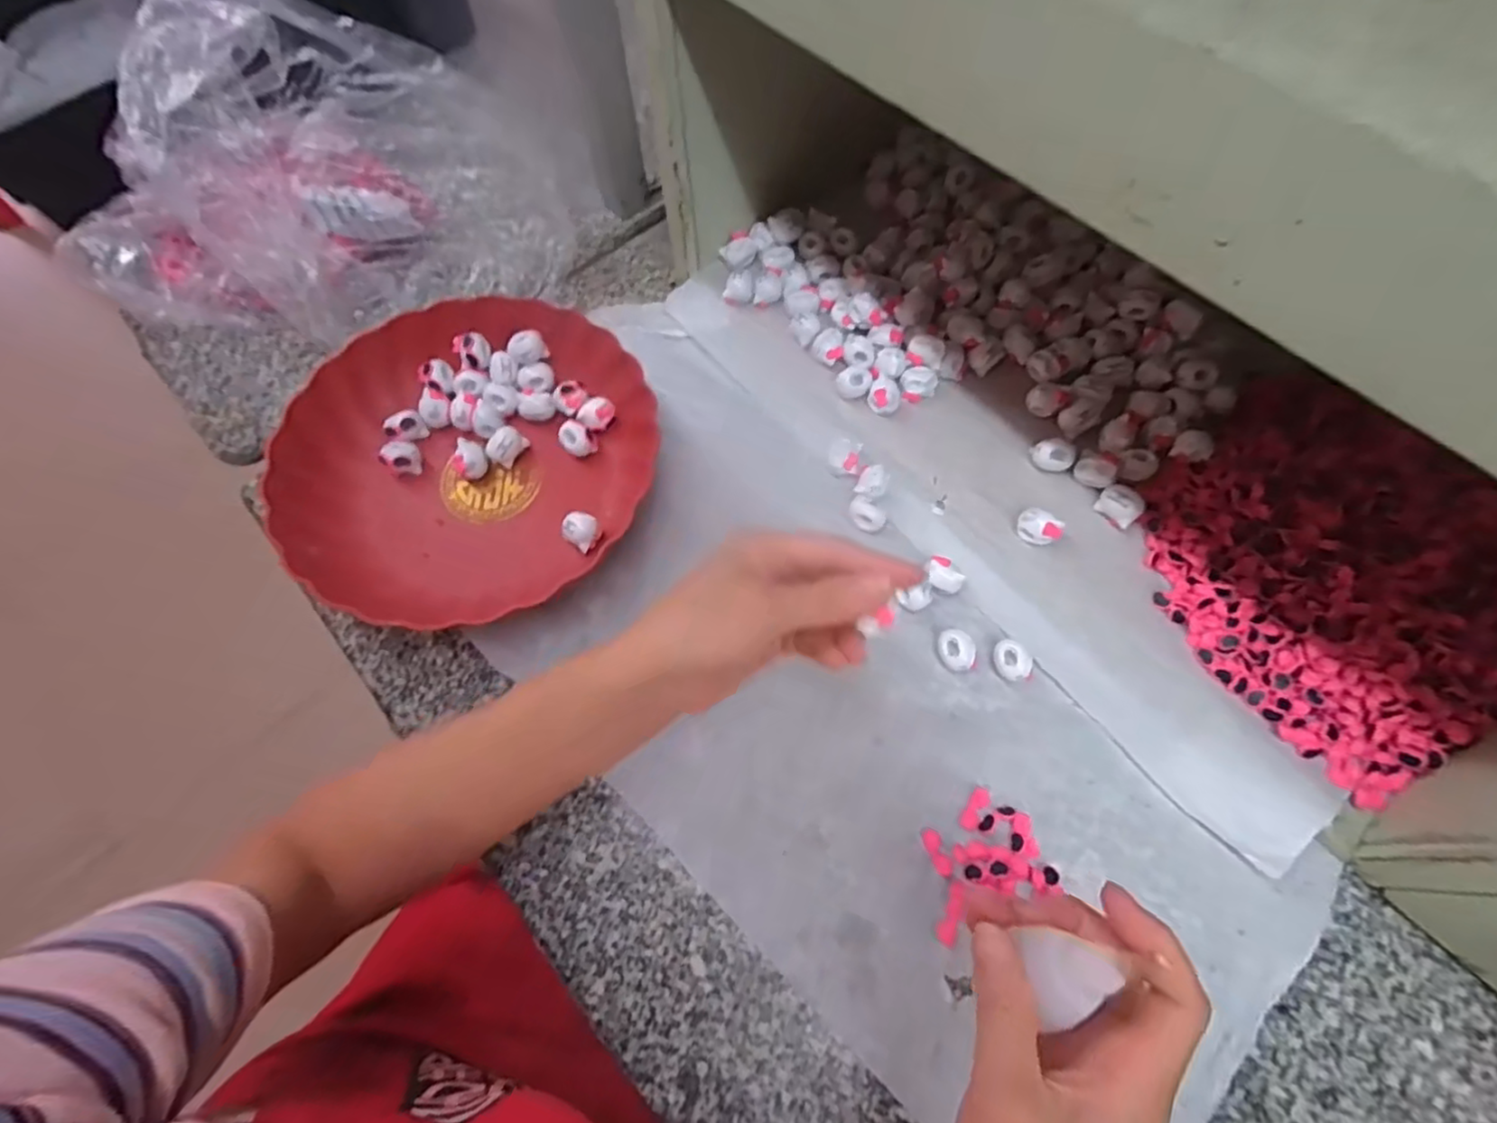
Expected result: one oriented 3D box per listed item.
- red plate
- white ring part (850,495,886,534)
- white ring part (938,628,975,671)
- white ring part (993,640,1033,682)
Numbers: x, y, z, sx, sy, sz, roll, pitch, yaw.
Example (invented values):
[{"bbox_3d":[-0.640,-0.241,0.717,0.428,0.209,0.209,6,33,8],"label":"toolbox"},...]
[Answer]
[{"bbox_3d":[-0.189,-0.073,0.444,0.232,0.051,0.234,0,67,0],"label":"red plate"},{"bbox_3d":[0.079,-0.031,0.432,0.025,0.007,0.020,21,69,9],"label":"white ring part"},{"bbox_3d":[0.125,0.055,0.395,0.019,0.018,0.025,-2,67,-1],"label":"white ring part"},{"bbox_3d":[0.159,0.061,0.395,0.019,0.021,0.024,-34,71,-13],"label":"white ring part"}]

